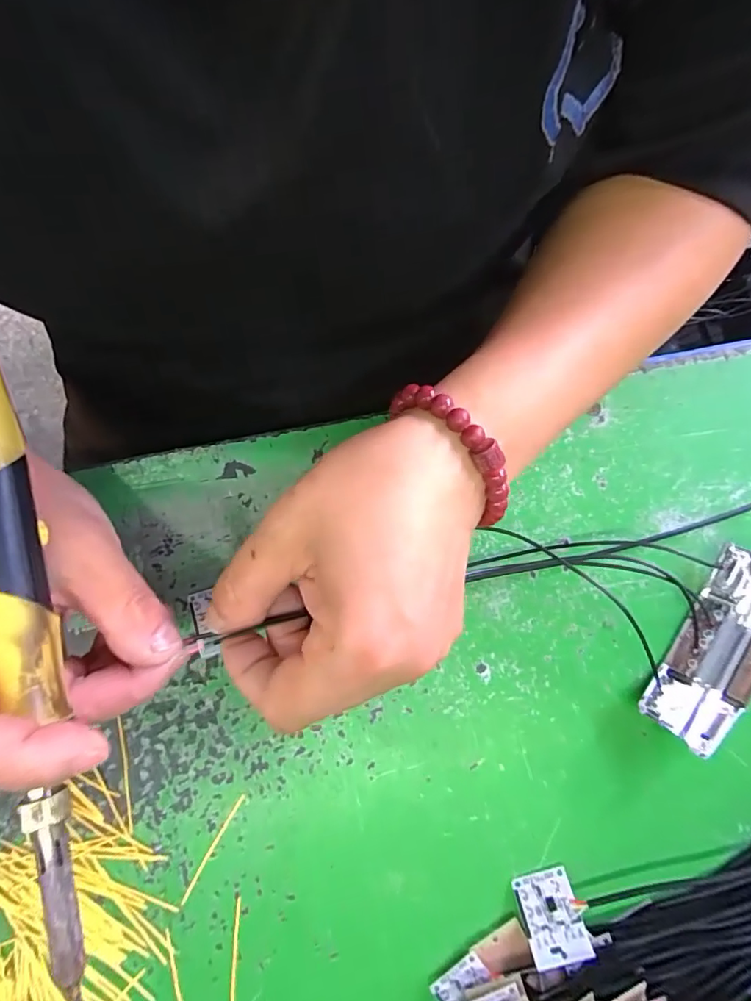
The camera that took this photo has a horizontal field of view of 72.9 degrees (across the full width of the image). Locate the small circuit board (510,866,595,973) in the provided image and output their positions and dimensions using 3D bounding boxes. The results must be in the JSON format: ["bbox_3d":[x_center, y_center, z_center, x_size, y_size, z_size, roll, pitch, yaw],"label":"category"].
[{"bbox_3d":[0.078,0.185,0.226,0.025,0.004,0.033,-17,54,3],"label":"small circuit board"}]

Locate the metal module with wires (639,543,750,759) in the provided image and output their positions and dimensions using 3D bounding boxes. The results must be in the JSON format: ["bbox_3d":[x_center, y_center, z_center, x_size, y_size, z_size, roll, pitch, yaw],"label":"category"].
[{"bbox_3d":[0.169,0.073,0.246,0.044,0.019,0.095,36,80,5],"label":"metal module with wires"}]

